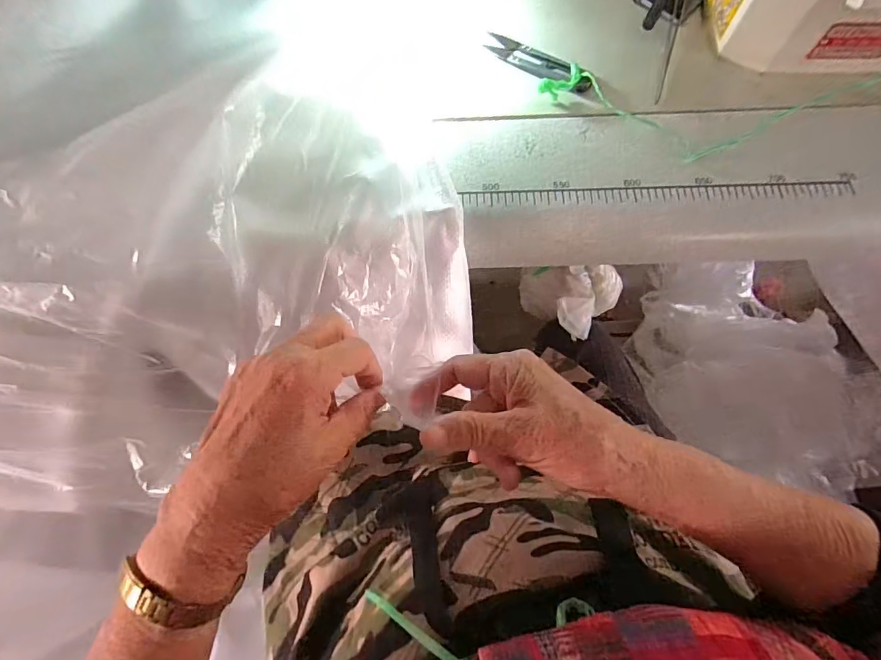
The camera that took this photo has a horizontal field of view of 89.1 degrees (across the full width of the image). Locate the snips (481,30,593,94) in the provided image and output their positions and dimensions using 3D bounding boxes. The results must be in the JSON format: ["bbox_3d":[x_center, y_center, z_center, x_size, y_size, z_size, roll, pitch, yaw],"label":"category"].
[{"bbox_3d":[0.074,-0.213,0.351,0.093,0.011,0.030,40,76,15],"label":"snips"}]

